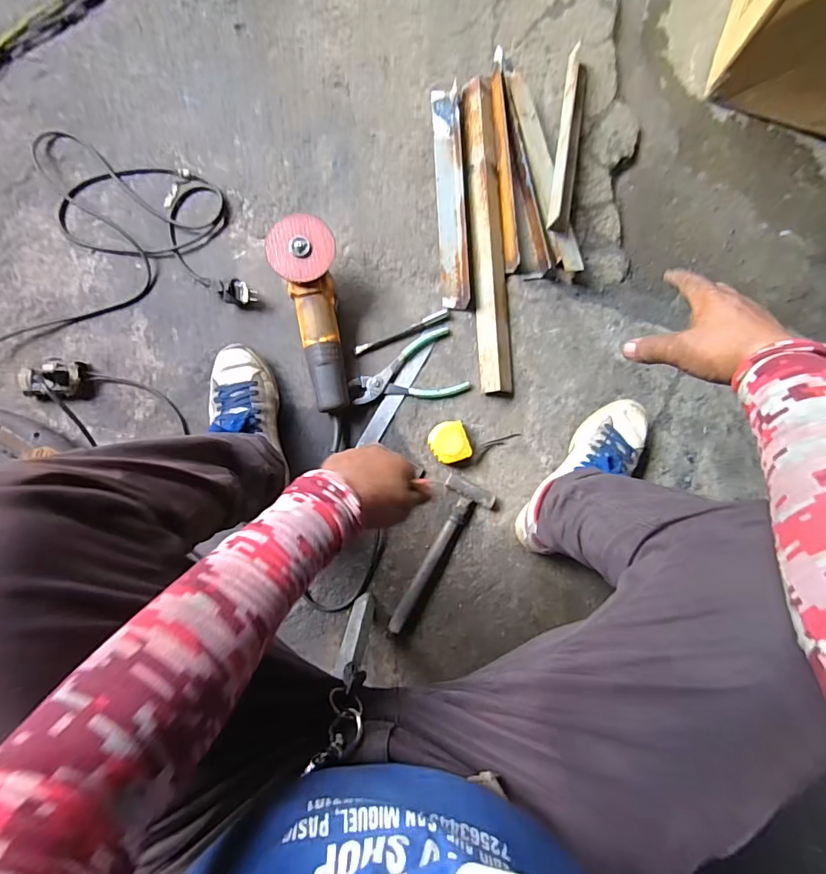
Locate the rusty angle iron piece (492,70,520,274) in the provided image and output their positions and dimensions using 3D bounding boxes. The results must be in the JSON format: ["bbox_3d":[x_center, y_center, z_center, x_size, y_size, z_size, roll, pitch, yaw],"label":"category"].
[{"bbox_3d":[0.160,-0.454,0.788,0.025,0.029,0.346,-3,86,-4],"label":"rusty angle iron piece"}]

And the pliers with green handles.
[{"bbox_3d":[-0.009,-0.098,0.747,0.181,0.013,0.110,-23,88,-5],"label":"pliers with green handles"}]

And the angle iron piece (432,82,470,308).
[{"bbox_3d":[0.064,-0.411,0.782,0.046,0.028,0.392,-2,86,-4],"label":"angle iron piece"}]

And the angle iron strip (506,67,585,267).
[{"bbox_3d":[0.219,-0.449,0.782,0.056,0.042,0.367,-15,87,-5],"label":"angle iron strip"}]

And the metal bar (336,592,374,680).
[{"bbox_3d":[-0.079,0.279,0.656,0.030,0.137,0.024,22,112,-2],"label":"metal bar"}]

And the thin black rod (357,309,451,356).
[{"bbox_3d":[-0.018,-0.172,0.754,0.164,0.015,0.015,-24,88,-5],"label":"thin black rod"}]

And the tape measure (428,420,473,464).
[{"bbox_3d":[0.058,0.011,0.731,0.059,0.035,0.066,-27,88,-5],"label":"tape measure"}]

